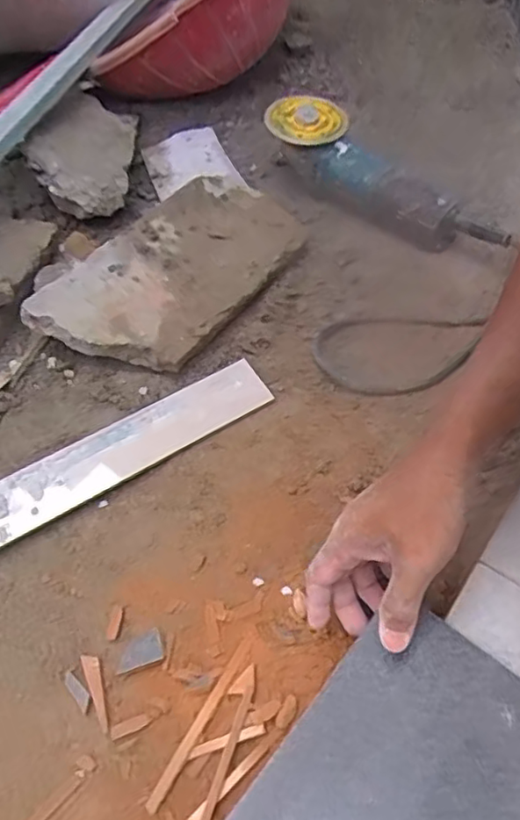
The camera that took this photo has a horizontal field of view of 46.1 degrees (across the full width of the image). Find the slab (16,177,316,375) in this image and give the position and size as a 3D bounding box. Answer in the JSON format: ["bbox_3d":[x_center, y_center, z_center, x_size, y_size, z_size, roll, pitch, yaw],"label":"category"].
[{"bbox_3d":[-0.084,-0.151,0.662,0.159,0.071,0.309,28,59,20],"label":"slab"}]

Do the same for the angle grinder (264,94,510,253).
[{"bbox_3d":[0.128,-0.290,0.755,0.087,0.083,0.295,-37,61,-24],"label":"angle grinder"}]

